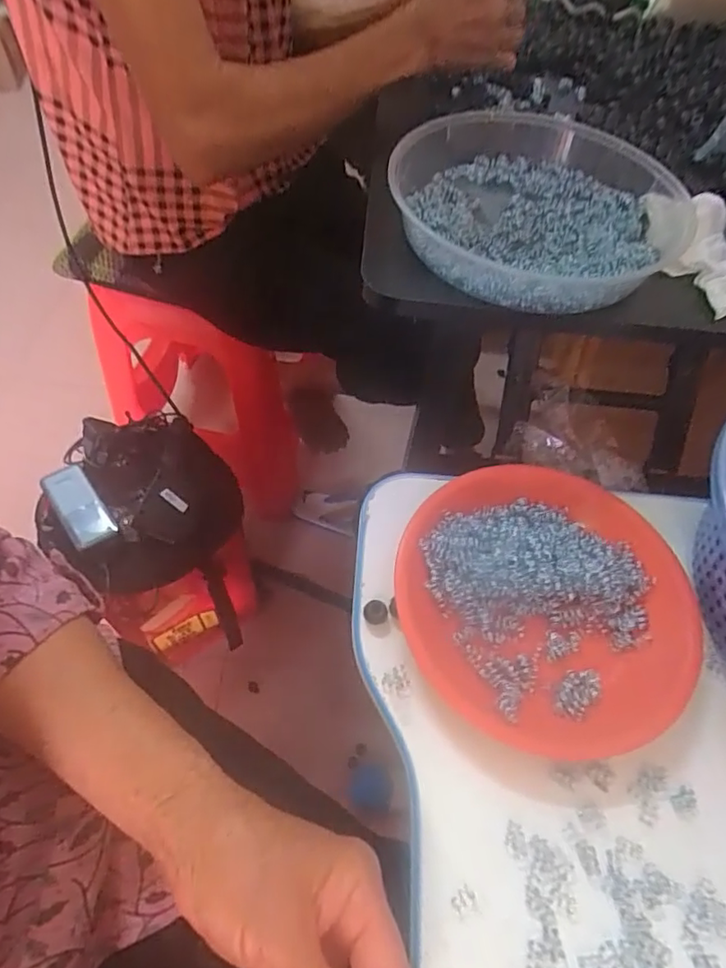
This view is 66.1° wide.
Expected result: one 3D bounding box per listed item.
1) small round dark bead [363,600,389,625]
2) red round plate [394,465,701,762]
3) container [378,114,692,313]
[{"bbox_3d":[0.009,0.085,0.371,0.016,0.009,0.013,23,58,11],"label":"small round dark bead"},{"bbox_3d":[0.125,0.077,0.377,0.197,0.050,0.185,-1,52,1],"label":"red round plate"},{"bbox_3d":[0.135,-0.229,0.453,0.224,0.049,0.231,17,57,7],"label":"container"}]

